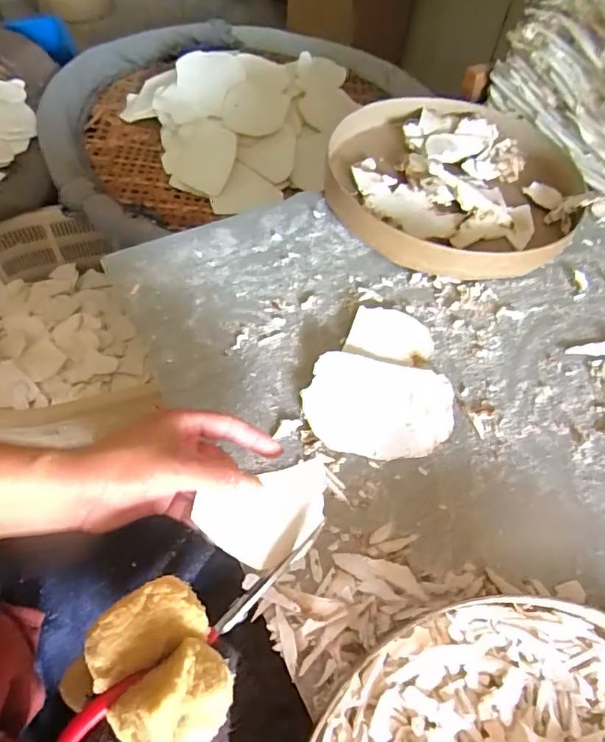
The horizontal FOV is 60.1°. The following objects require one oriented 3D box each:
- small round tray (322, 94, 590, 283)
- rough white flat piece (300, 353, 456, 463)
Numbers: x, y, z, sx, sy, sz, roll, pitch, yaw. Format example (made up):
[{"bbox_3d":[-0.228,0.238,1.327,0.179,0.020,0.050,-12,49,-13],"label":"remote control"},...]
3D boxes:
[{"bbox_3d":[0.181,-0.226,0.628,0.292,0.047,0.298,2,56,-3],"label":"small round tray"},{"bbox_3d":[0.067,0.031,0.460,0.127,0.016,0.092,7,56,0],"label":"rough white flat piece"}]

